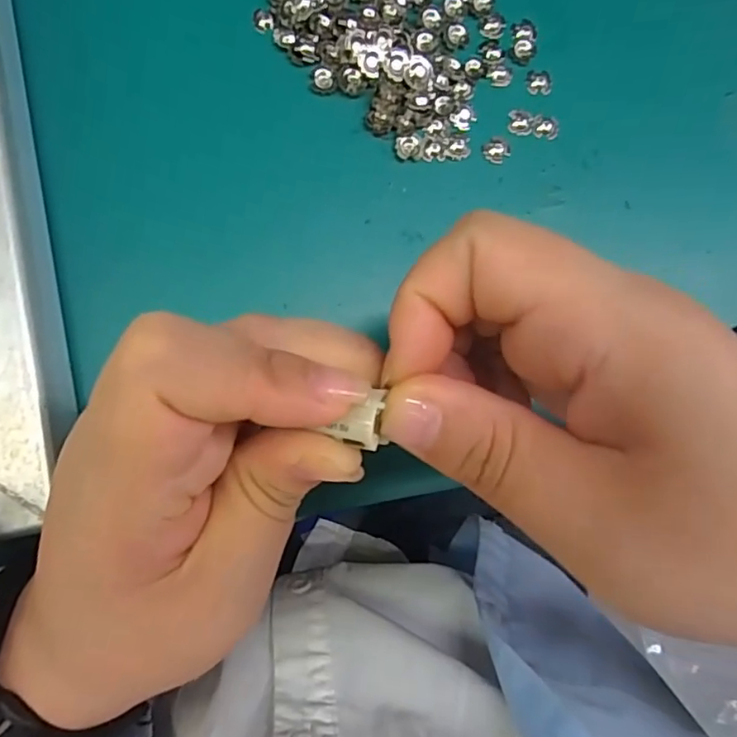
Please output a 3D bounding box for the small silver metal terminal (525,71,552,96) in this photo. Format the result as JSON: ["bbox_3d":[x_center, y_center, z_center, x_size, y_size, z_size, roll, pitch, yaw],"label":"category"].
[{"bbox_3d":[0.066,-0.111,0.224,0.010,0.004,0.009,-7,89,-2],"label":"small silver metal terminal"}]

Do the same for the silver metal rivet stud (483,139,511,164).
[{"bbox_3d":[0.049,-0.083,0.217,0.010,0.004,0.009,-41,90,-9],"label":"silver metal rivet stud"}]

